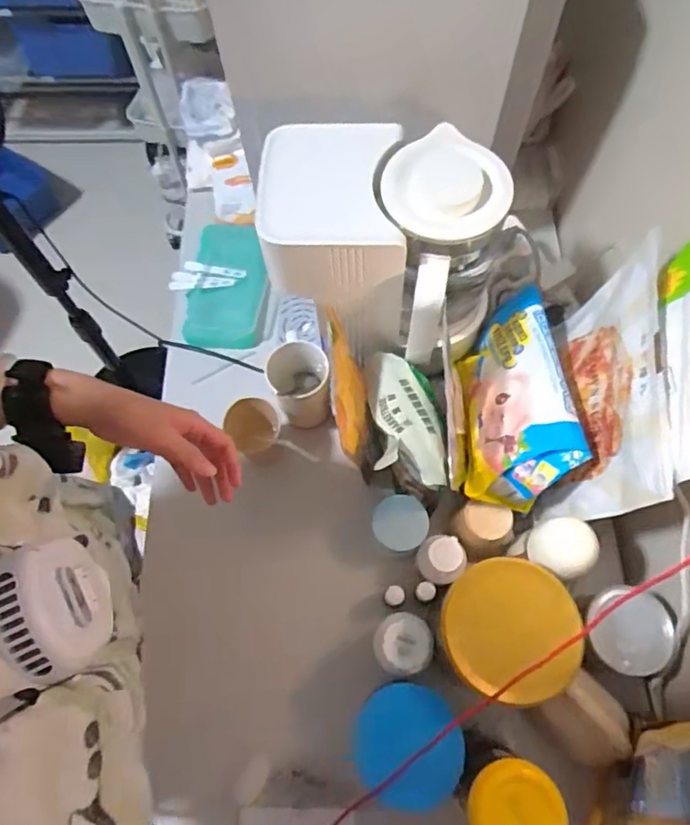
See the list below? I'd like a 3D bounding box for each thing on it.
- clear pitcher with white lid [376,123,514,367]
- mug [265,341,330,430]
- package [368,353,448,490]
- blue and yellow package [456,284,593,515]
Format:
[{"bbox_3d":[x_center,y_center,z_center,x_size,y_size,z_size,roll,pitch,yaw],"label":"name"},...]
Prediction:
[{"bbox_3d":[0.107,-0.169,0.672,0.124,0.242,0.179,-15,68,-5],"label":"clear pitcher with white lid"},{"bbox_3d":[-0.058,-0.035,0.740,0.075,0.105,0.078,0,67,1],"label":"mug"},{"bbox_3d":[0.066,0.003,0.628,0.079,0.028,0.203,-8,43,-2],"label":"package"},{"bbox_3d":[0.184,-0.026,0.652,0.131,0.119,0.256,2,67,2],"label":"blue and yellow package"}]

